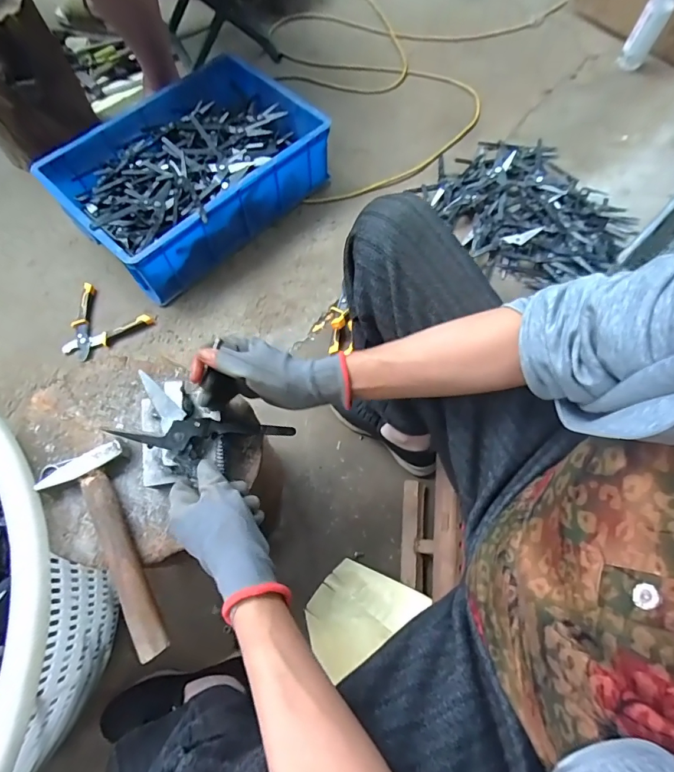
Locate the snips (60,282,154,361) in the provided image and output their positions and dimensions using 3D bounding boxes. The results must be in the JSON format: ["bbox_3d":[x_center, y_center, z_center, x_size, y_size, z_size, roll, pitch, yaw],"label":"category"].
[{"bbox_3d":[-0.483,-0.119,0.855,0.163,0.016,0.141,30,69,10],"label":"snips"}]

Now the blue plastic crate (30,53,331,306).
[{"bbox_3d":[-0.309,-0.455,0.926,0.344,0.157,0.508,41,72,14],"label":"blue plastic crate"}]

